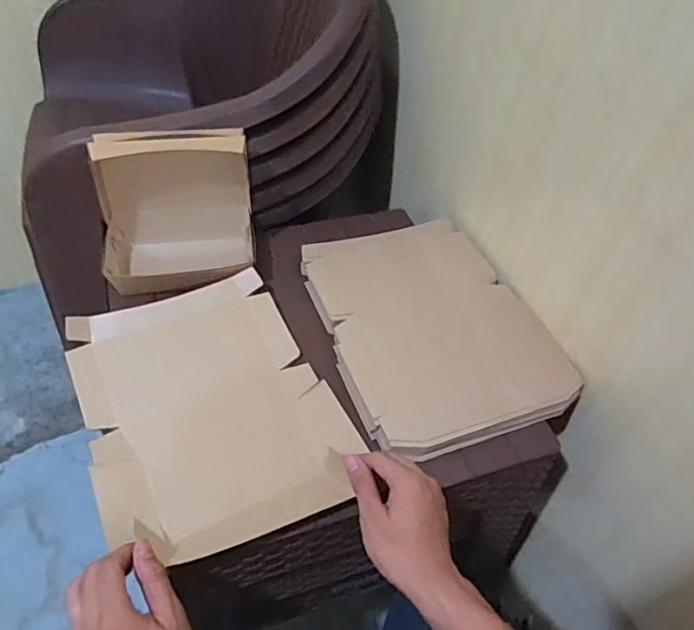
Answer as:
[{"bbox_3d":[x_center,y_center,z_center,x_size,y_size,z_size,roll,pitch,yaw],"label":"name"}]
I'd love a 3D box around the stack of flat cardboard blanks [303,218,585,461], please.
[{"bbox_3d":[0.103,0.006,0.702,0.252,0.022,0.335,-13,50,-17],"label":"stack of flat cardboard blanks"}]

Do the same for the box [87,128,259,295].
[{"bbox_3d":[-0.217,-0.130,0.717,0.185,0.173,0.109,-9,49,-14],"label":"box"}]

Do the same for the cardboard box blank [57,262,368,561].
[{"bbox_3d":[-0.148,0.095,0.603,0.245,0.037,0.308,-17,52,-20],"label":"cardboard box blank"}]

